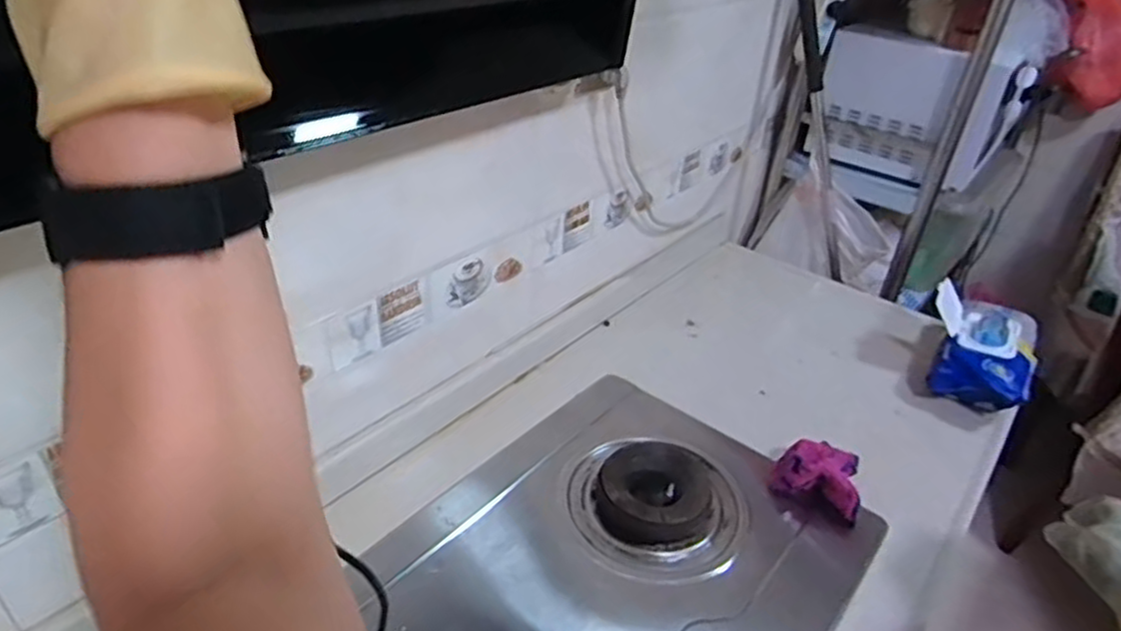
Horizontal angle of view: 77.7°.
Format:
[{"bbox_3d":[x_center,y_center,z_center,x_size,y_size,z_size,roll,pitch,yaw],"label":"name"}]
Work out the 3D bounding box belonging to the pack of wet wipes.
[{"bbox_3d":[0.637,0.045,1.059,0.147,0.123,0.188,19,36,22],"label":"pack of wet wipes"}]

